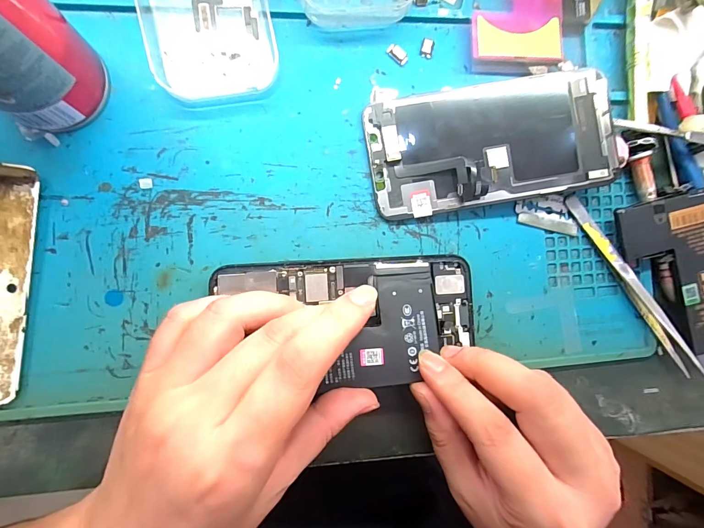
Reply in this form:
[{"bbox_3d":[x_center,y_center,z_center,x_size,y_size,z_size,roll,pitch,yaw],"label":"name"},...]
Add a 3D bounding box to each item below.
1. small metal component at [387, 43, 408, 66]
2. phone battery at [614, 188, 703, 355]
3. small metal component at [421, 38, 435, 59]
[{"bbox_3d":[0.026,-0.120,0.204,0.013,0.004,0.008,36,86,-6],"label":"small metal component"},{"bbox_3d":[0.198,0.008,0.212,0.059,0.007,0.098,-15,92,-3],"label":"phone battery"},{"bbox_3d":[0.044,-0.125,0.207,0.007,0.004,0.010,9,89,-8],"label":"small metal component"}]

